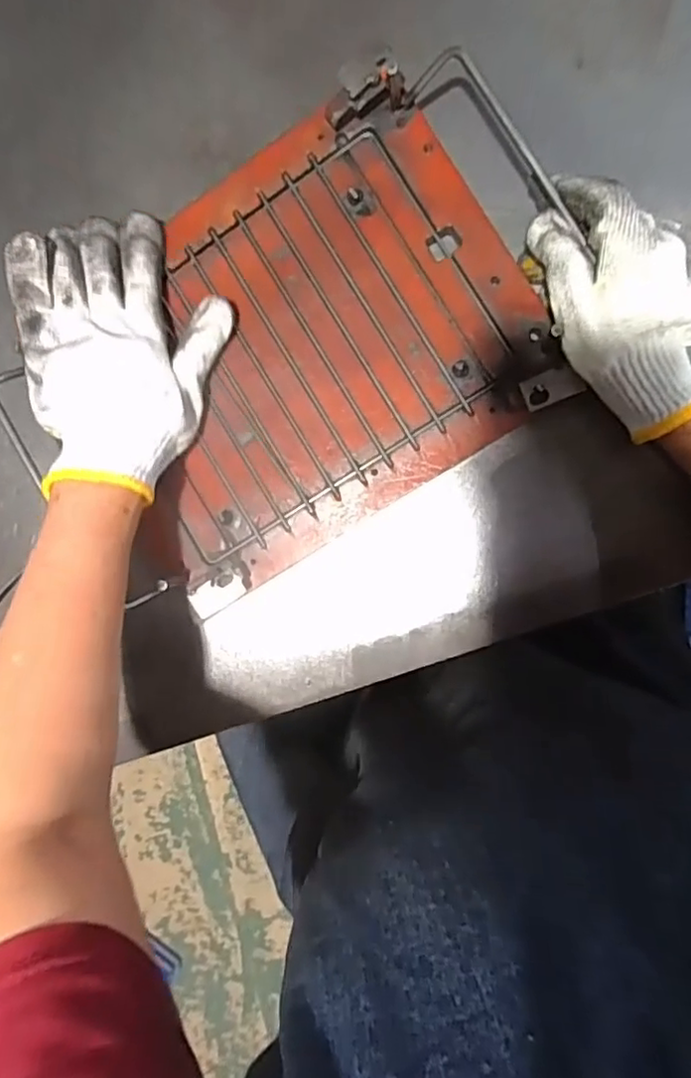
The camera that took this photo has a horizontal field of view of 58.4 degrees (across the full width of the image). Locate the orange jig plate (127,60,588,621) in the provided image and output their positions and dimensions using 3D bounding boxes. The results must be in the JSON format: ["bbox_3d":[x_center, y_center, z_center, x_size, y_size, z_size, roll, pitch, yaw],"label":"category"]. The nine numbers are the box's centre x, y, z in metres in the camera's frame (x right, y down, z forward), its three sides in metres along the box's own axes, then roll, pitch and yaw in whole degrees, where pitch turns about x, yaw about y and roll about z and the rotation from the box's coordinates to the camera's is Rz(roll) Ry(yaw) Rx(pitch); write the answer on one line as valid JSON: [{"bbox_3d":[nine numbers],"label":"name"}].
[{"bbox_3d":[-0.039,-0.120,0.405,0.306,0.027,0.231,-31,88,10],"label":"orange jig plate"}]

